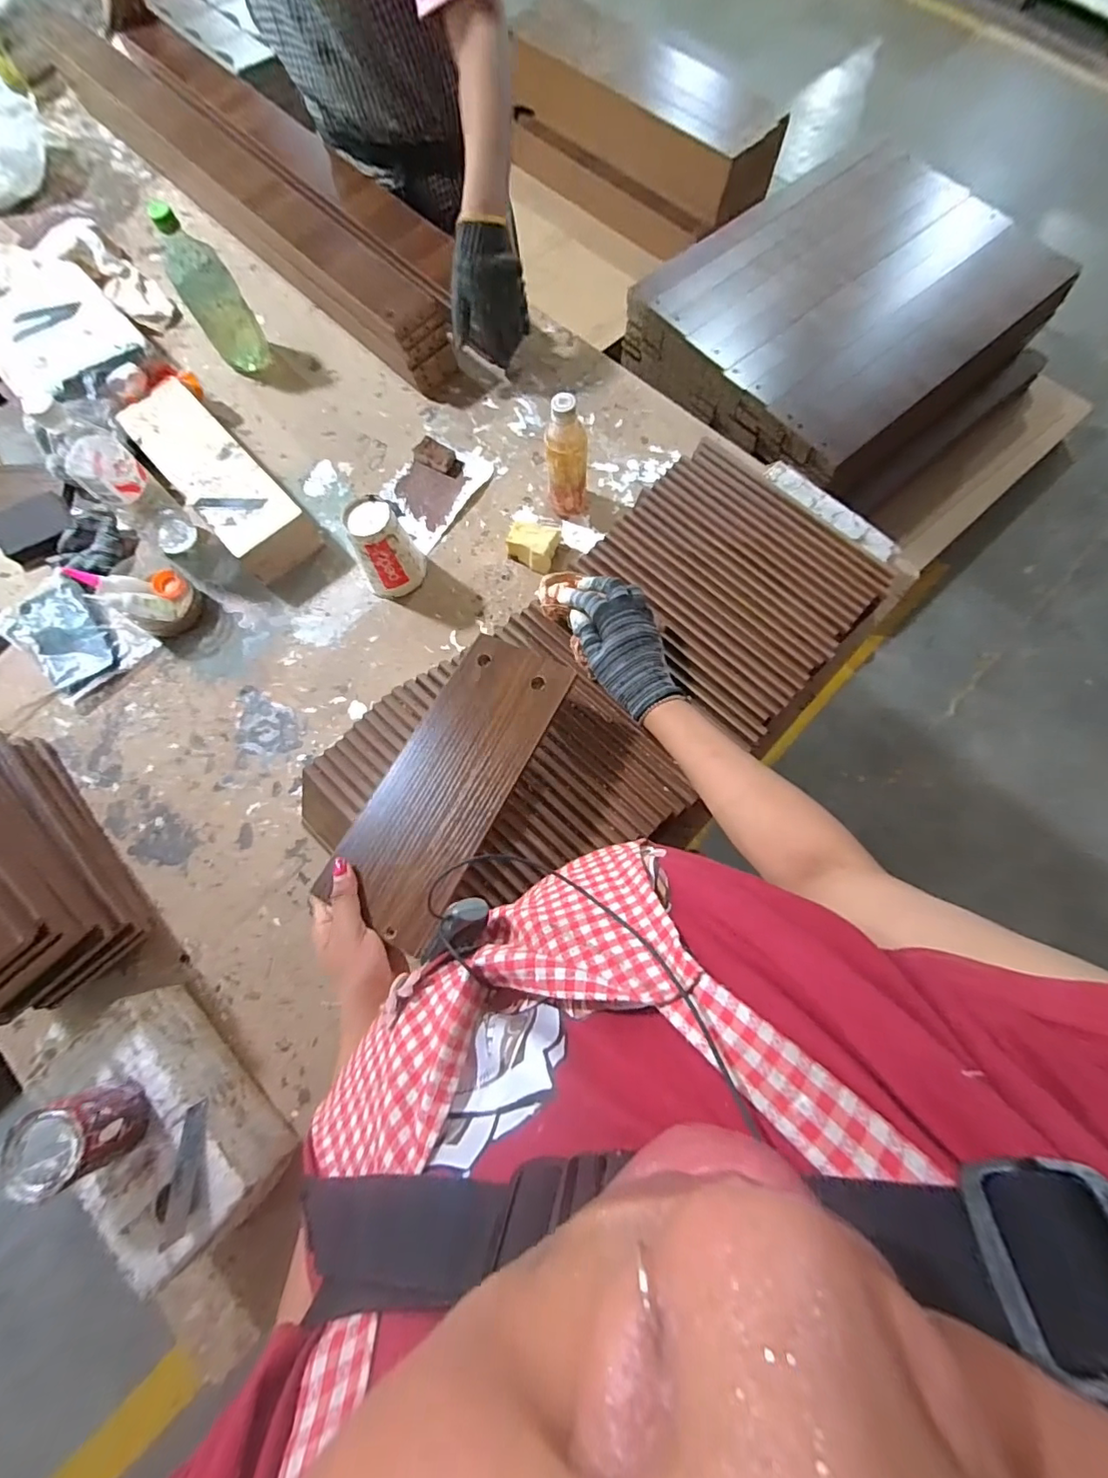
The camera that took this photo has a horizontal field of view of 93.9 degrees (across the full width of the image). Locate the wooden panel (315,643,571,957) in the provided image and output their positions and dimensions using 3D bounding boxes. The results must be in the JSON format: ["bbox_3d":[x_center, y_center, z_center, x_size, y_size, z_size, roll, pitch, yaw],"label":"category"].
[{"bbox_3d":[-0.094,0.033,0.487,0.110,0.017,0.291,25,71,7],"label":"wooden panel"}]

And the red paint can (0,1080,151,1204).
[{"bbox_3d":[-0.393,0.330,0.436,0.061,0.083,0.062,0,73,-1],"label":"red paint can"}]

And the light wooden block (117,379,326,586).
[{"bbox_3d":[-0.499,-0.385,0.776,0.113,0.078,0.368,-41,78,-12],"label":"light wooden block"}]

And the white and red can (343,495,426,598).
[{"bbox_3d":[-0.228,-0.258,0.705,0.080,0.127,0.073,0,73,-1],"label":"white and red can"}]

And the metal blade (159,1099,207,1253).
[{"bbox_3d":[-0.321,0.378,0.454,0.021,0.007,0.096,0,54,-16],"label":"metal blade"}]

